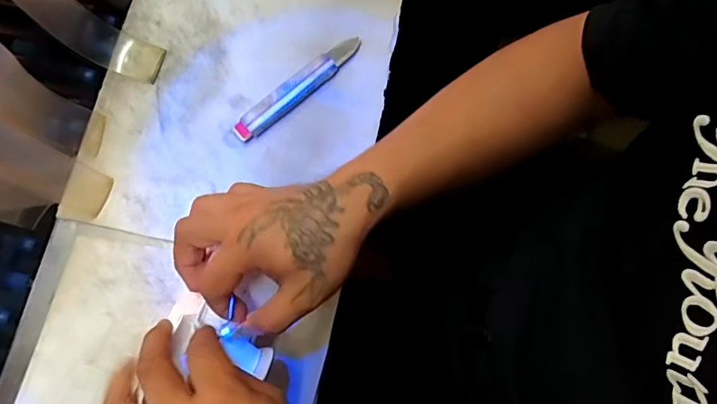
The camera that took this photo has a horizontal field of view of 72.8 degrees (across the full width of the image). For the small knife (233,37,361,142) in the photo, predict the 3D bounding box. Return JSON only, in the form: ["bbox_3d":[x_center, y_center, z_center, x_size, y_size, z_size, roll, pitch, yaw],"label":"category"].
[{"bbox_3d":[-0.063,-0.121,0.510,0.160,0.009,0.030,-41,81,-8],"label":"small knife"}]

